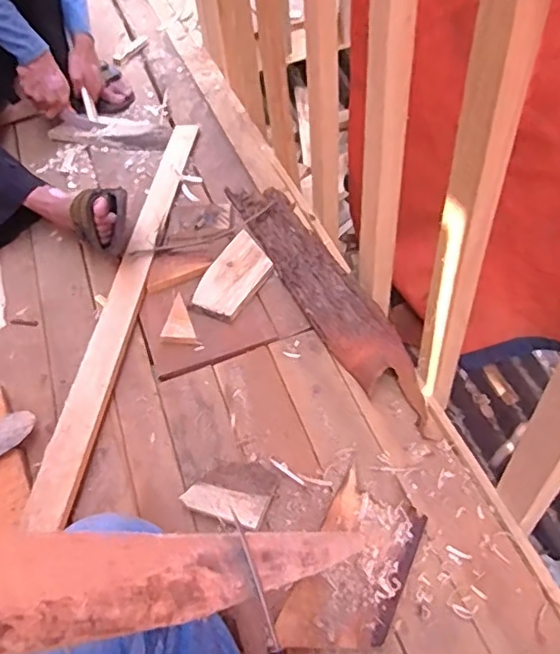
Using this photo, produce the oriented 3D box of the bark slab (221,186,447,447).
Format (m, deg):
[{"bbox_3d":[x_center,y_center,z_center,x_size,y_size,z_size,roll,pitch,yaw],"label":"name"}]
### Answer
[{"bbox_3d":[0.069,-0.070,0.982,0.106,0.046,0.598,-23,53,-15],"label":"bark slab"}]

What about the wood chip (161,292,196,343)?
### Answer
[{"bbox_3d":[-0.171,-0.009,0.959,0.049,0.015,0.097,-18,52,-11],"label":"wood chip"}]

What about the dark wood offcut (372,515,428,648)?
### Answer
[{"bbox_3d":[0.140,0.292,0.701,0.017,0.011,0.157,19,54,18],"label":"dark wood offcut"}]

